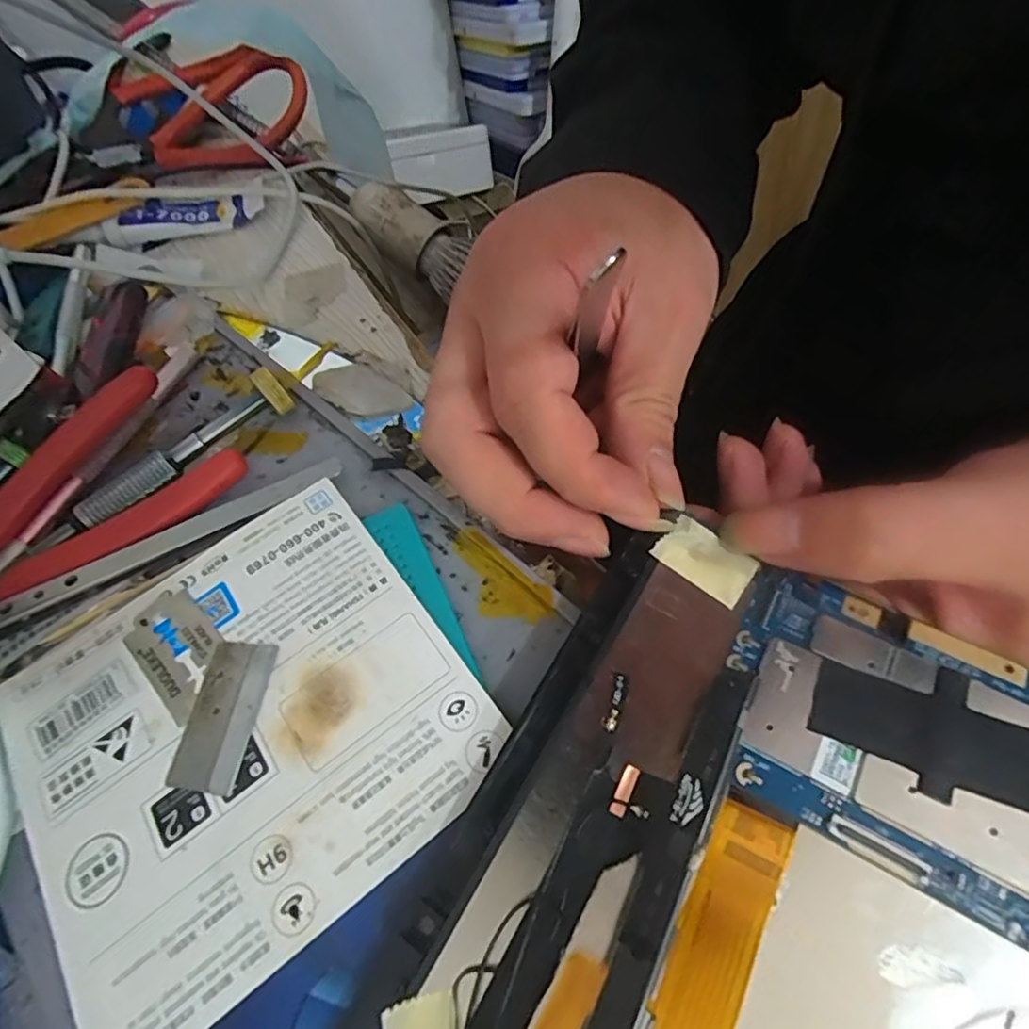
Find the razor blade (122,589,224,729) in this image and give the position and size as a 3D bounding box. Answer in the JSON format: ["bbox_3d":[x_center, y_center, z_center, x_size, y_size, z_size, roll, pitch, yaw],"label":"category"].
[{"bbox_3d":[-0.098,0.040,0.171,0.038,0.004,0.022,39,72,25],"label":"razor blade"}]

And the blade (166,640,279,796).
[{"bbox_3d":[-0.080,0.054,0.160,0.020,0.004,0.039,5,61,11],"label":"blade"}]

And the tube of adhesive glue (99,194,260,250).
[{"bbox_3d":[-0.173,-0.159,0.308,0.077,0.009,0.027,-18,56,-8],"label":"tube of adhesive glue"}]

